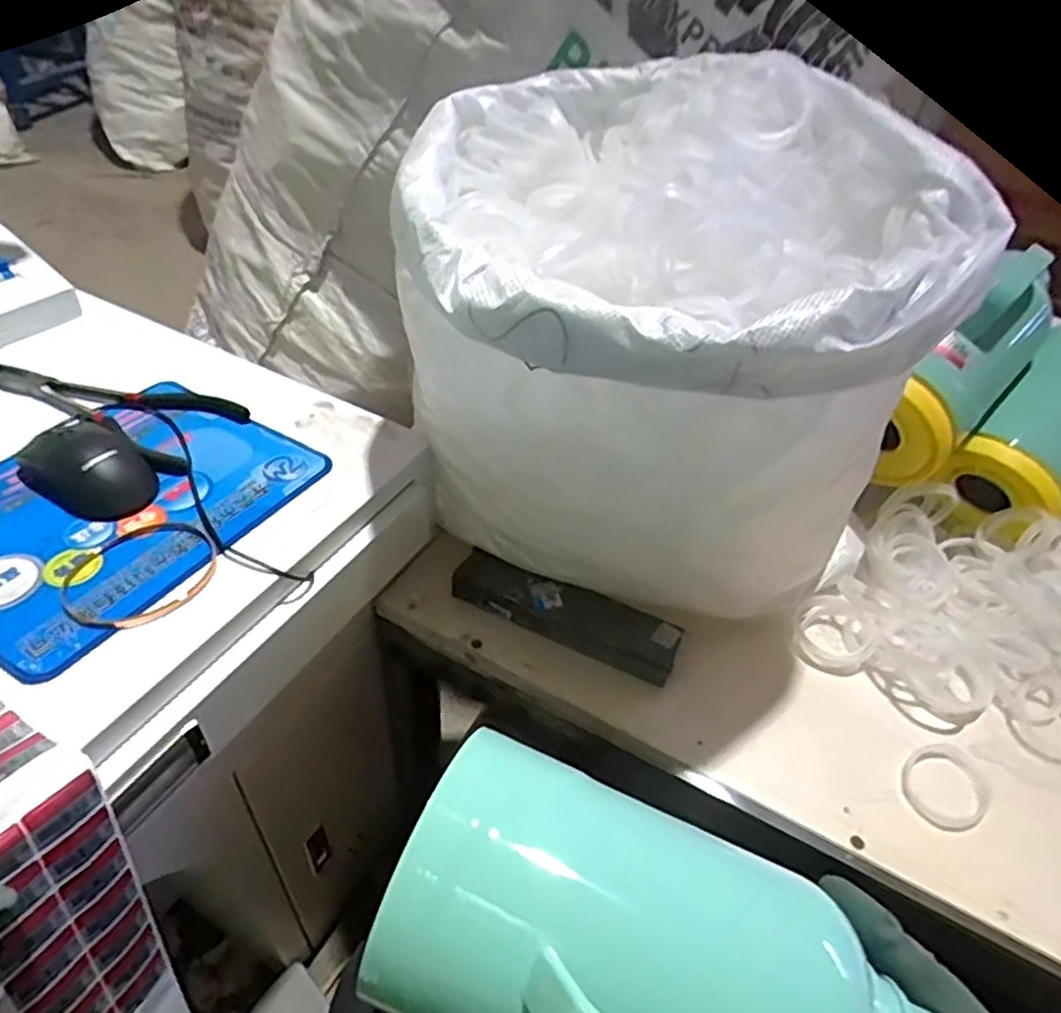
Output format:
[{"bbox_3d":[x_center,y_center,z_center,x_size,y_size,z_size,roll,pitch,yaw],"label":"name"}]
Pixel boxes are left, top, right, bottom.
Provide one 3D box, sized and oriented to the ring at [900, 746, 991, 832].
[{"bbox_3d":[0.313,0.212,0.525,0.073,0.004,0.058,-29,53,-33],"label":"ring"}]

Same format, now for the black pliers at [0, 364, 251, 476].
[{"bbox_3d":[-0.376,-0.085,0.577,0.261,0.011,0.087,14,43,8],"label":"black pliers"}]

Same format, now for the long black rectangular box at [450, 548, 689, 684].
[{"bbox_3d":[0.029,0.089,0.588,0.191,0.038,0.046,19,44,14],"label":"long black rectangular box"}]

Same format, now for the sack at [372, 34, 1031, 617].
[{"bbox_3d":[0.072,-0.114,0.528,0.316,0.335,0.346,-11,45,-18],"label":"sack"}]

